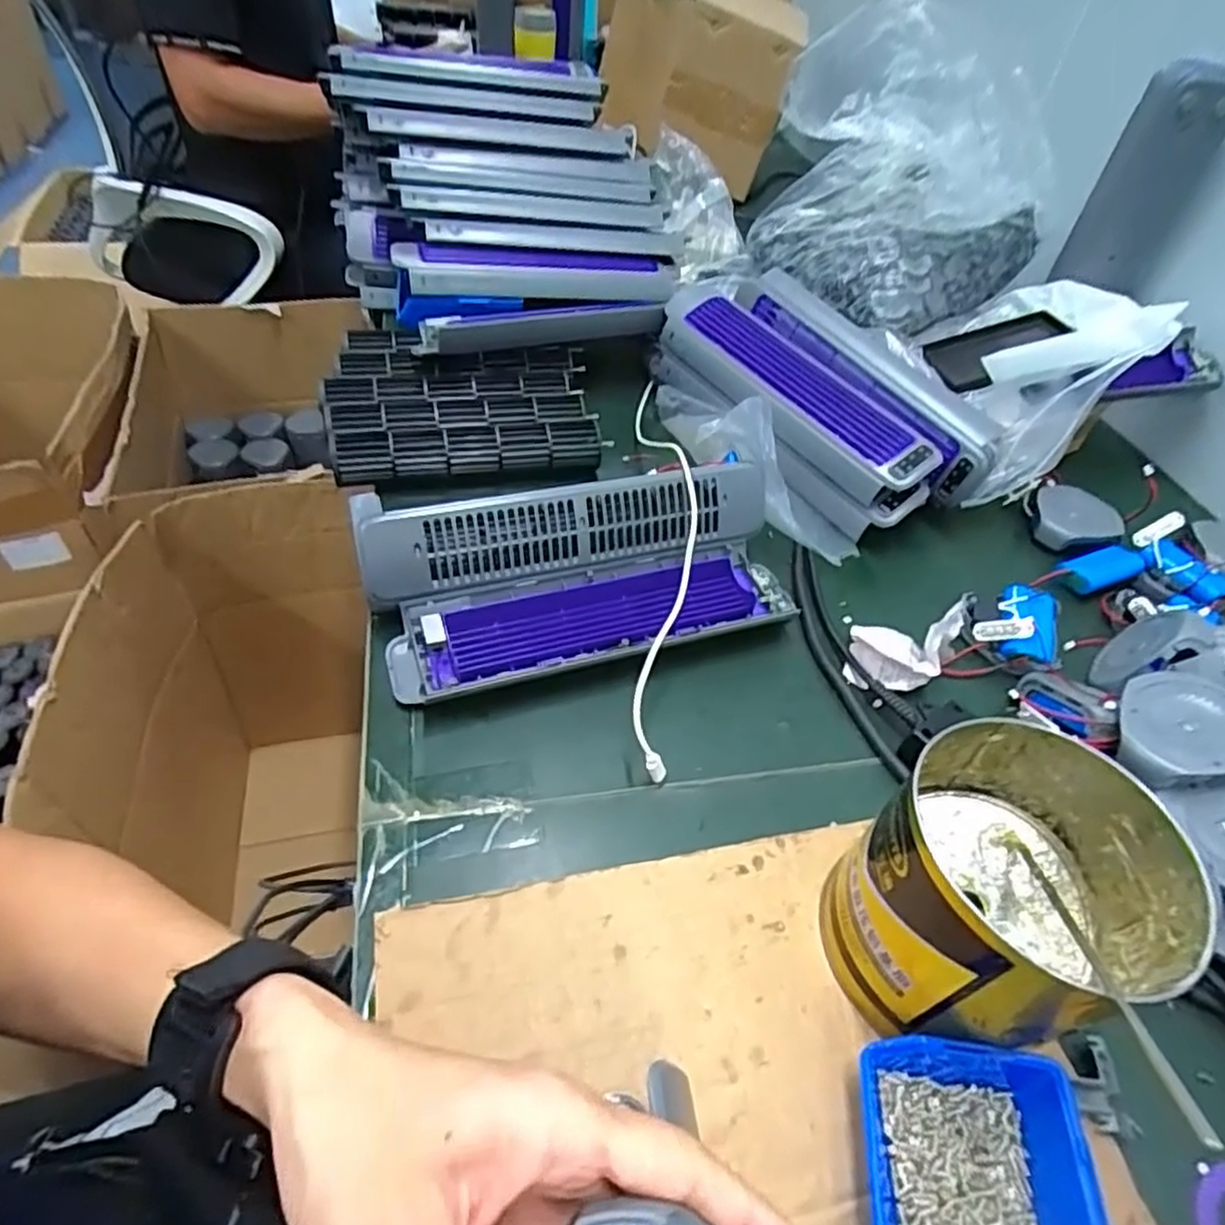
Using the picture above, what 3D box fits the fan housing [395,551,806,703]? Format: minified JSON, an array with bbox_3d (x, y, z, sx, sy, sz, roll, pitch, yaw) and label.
[{"bbox_3d":[-0.008,0.004,0.512,0.292,0.029,0.077,-13,51,-16],"label":"fan housing"}]

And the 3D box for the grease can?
[{"bbox_3d":[0.183,0.137,0.347,0.130,0.113,0.119,4,47,-4],"label":"grease can"}]

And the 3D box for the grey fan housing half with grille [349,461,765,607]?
[{"bbox_3d":[-0.029,-0.065,0.523,0.296,0.066,0.035,-11,21,-16],"label":"grey fan housing half with grille"}]

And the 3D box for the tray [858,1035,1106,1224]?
[{"bbox_3d":[0.150,0.244,0.293,0.082,0.046,0.111,10,47,1],"label":"tray"}]

